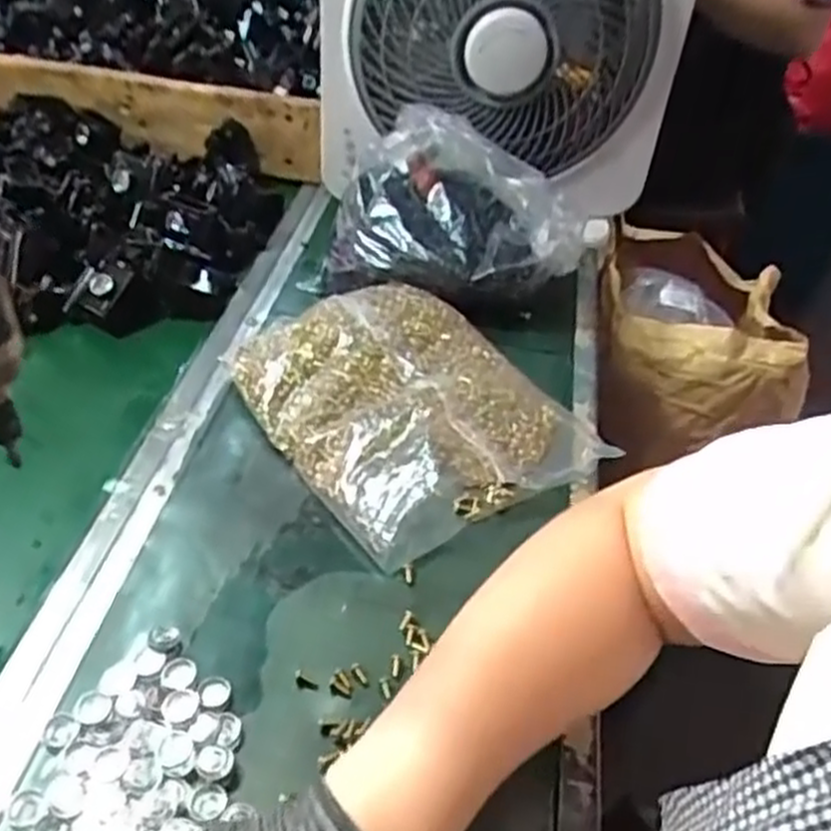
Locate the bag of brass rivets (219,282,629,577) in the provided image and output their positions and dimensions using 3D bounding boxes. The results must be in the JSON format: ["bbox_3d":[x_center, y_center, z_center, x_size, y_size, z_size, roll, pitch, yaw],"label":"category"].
[{"bbox_3d":[-0.006,-0.017,0.595,0.196,0.043,0.241,-24,50,-29],"label":"bag of brass rivets"}]

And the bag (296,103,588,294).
[{"bbox_3d":[0.034,-0.185,0.691,0.216,0.111,0.149,8,42,3],"label":"bag"}]

